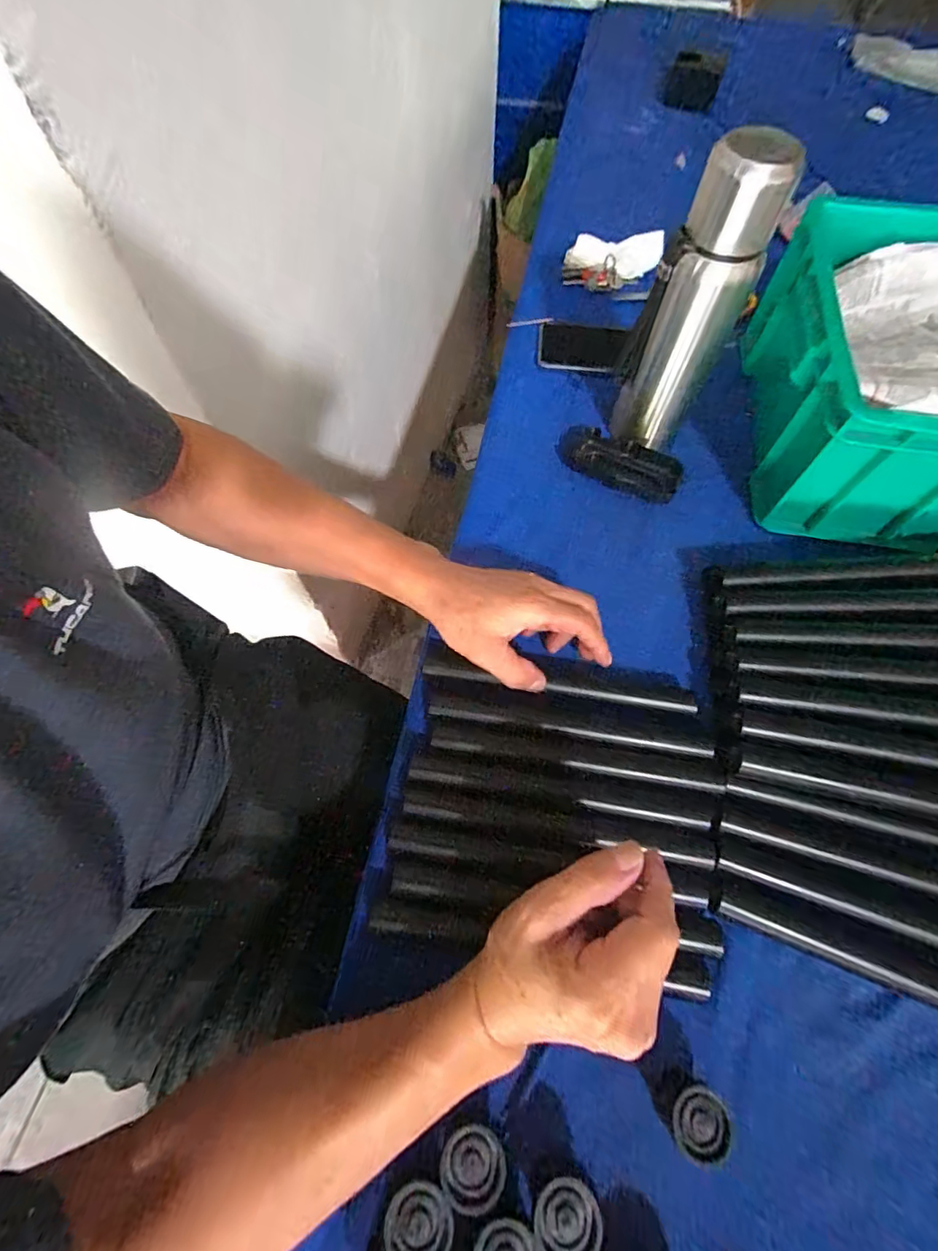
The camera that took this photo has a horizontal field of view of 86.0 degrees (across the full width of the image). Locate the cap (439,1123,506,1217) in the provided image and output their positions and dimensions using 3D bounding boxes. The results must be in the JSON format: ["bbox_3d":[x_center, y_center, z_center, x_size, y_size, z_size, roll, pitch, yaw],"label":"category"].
[{"bbox_3d":[0.002,0.291,0.271,0.035,0.010,0.031,15,65,7],"label":"cap"}]

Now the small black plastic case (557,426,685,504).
[{"bbox_3d":[0.150,-0.165,0.513,0.127,0.028,0.046,31,68,13],"label":"small black plastic case"}]

